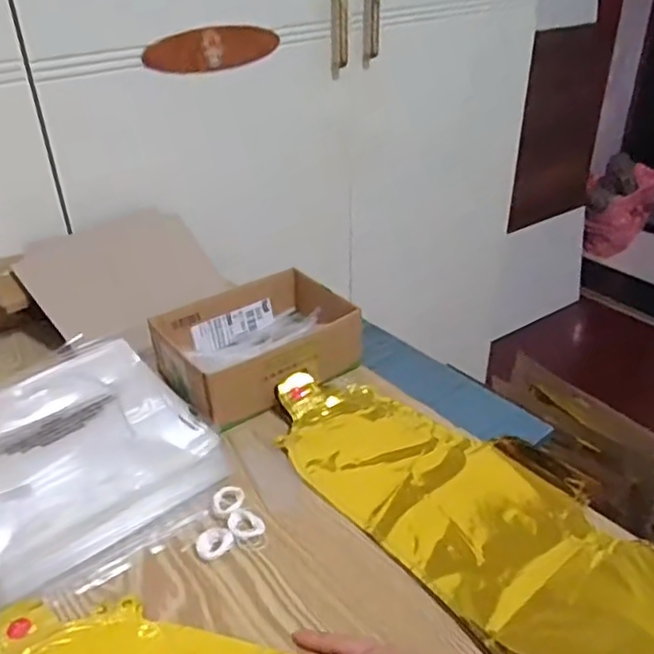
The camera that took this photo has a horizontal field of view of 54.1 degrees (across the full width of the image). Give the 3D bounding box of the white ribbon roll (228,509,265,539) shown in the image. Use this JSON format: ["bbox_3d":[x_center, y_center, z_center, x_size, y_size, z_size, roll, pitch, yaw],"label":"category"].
[{"bbox_3d":[-0.063,0.154,0.501,0.026,0.009,0.026,-1,32,1],"label":"white ribbon roll"}]

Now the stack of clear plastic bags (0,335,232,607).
[{"bbox_3d":[-0.233,0.108,0.578,0.213,0.023,0.286,-25,39,-33],"label":"stack of clear plastic bags"}]

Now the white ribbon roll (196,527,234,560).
[{"bbox_3d":[-0.085,0.164,0.487,0.027,0.007,0.023,-23,38,-31],"label":"white ribbon roll"}]

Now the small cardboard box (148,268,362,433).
[{"bbox_3d":[-0.072,0.015,0.657,0.188,0.058,0.145,-26,40,-34],"label":"small cardboard box"}]

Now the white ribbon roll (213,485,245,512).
[{"bbox_3d":[-0.080,0.139,0.520,0.023,0.007,0.025,-1,32,1],"label":"white ribbon roll"}]

